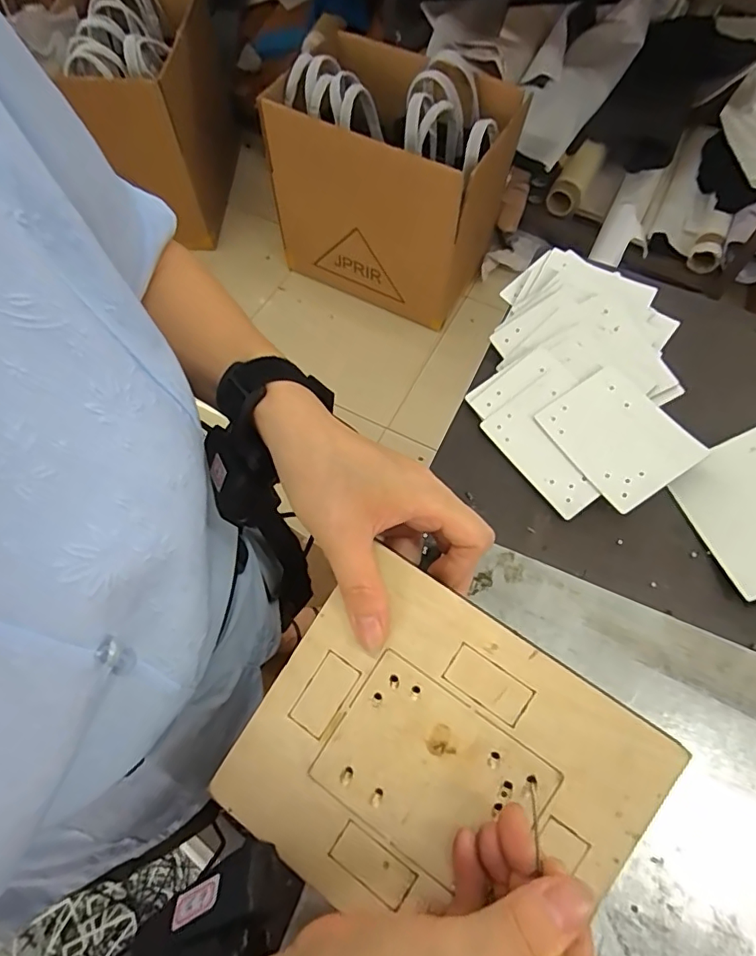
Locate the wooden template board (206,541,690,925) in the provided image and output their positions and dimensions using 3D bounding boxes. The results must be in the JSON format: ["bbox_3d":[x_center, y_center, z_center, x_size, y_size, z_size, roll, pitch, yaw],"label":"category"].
[{"bbox_3d":[0.026,0.143,0.260,0.175,0.004,0.157,33,89,13],"label":"wooden template board"}]

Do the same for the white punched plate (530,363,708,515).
[{"bbox_3d":[0.181,-0.032,0.402,0.078,0.007,0.100,-36,63,-3],"label":"white punched plate"}]

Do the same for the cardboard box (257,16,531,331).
[{"bbox_3d":[0.033,-0.916,1.608,0.657,0.539,0.502,26,67,12],"label":"cardboard box"}]

